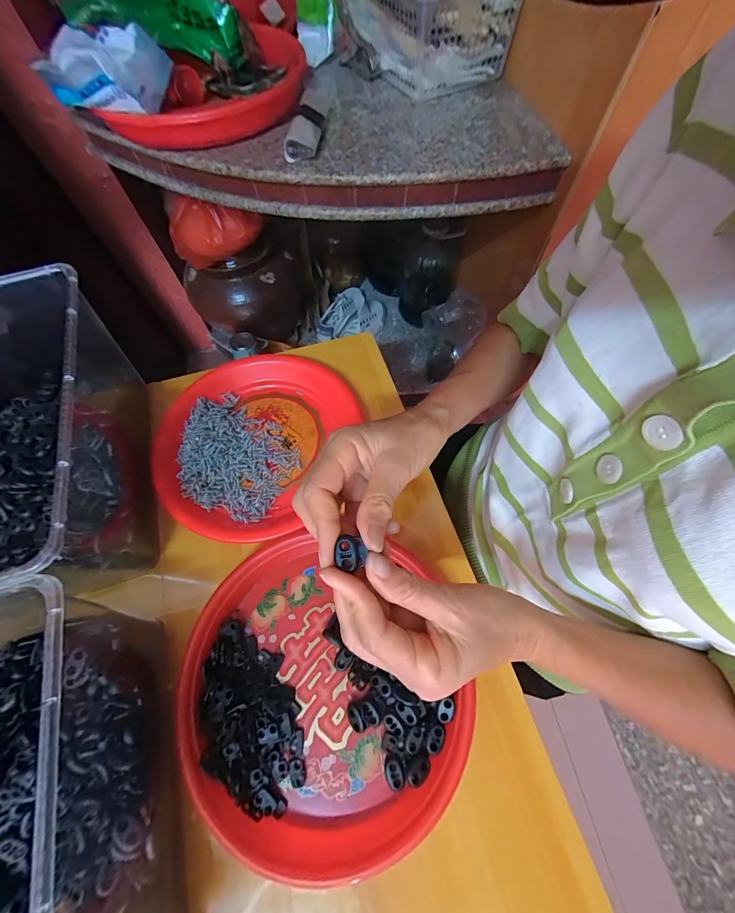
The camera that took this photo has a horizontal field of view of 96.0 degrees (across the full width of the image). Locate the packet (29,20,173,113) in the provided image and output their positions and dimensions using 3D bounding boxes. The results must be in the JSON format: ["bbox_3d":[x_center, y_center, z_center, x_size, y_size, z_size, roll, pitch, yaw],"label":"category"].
[{"bbox_3d":[-0.341,-0.497,0.425,0.169,0.069,0.072,20,67,10],"label":"packet"}]

